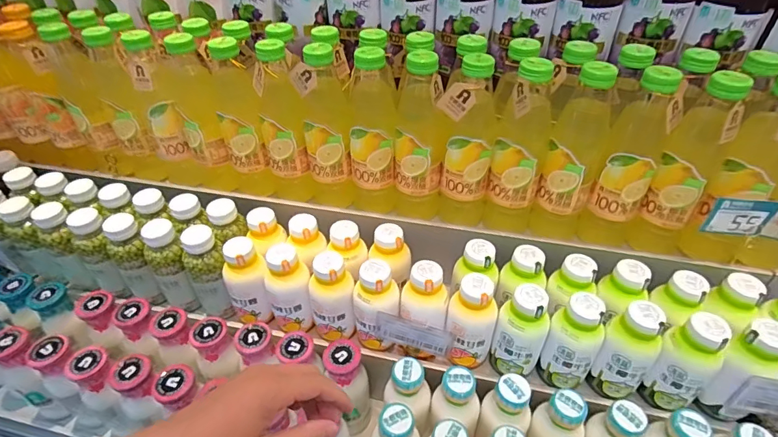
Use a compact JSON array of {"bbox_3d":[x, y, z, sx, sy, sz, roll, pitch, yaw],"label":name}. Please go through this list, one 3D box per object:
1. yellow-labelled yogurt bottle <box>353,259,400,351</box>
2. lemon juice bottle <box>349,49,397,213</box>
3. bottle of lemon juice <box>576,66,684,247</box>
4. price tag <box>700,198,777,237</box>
[{"bbox_3d":[-0.015,0.124,0.582,0.057,0.141,0.051,-3,41,-1],"label":"yellow-labelled yogurt bottle"},{"bbox_3d":[-0.024,-0.118,0.621,0.065,0.244,0.072,-3,41,-1],"label":"lemon juice bottle"},{"bbox_3d":[0.312,-0.072,0.559,0.063,0.246,0.068,26,48,28],"label":"bottle of lemon juice"},{"bbox_3d":[0.428,-0.001,0.532,0.075,0.052,0.010,1,41,3],"label":"price tag"}]

